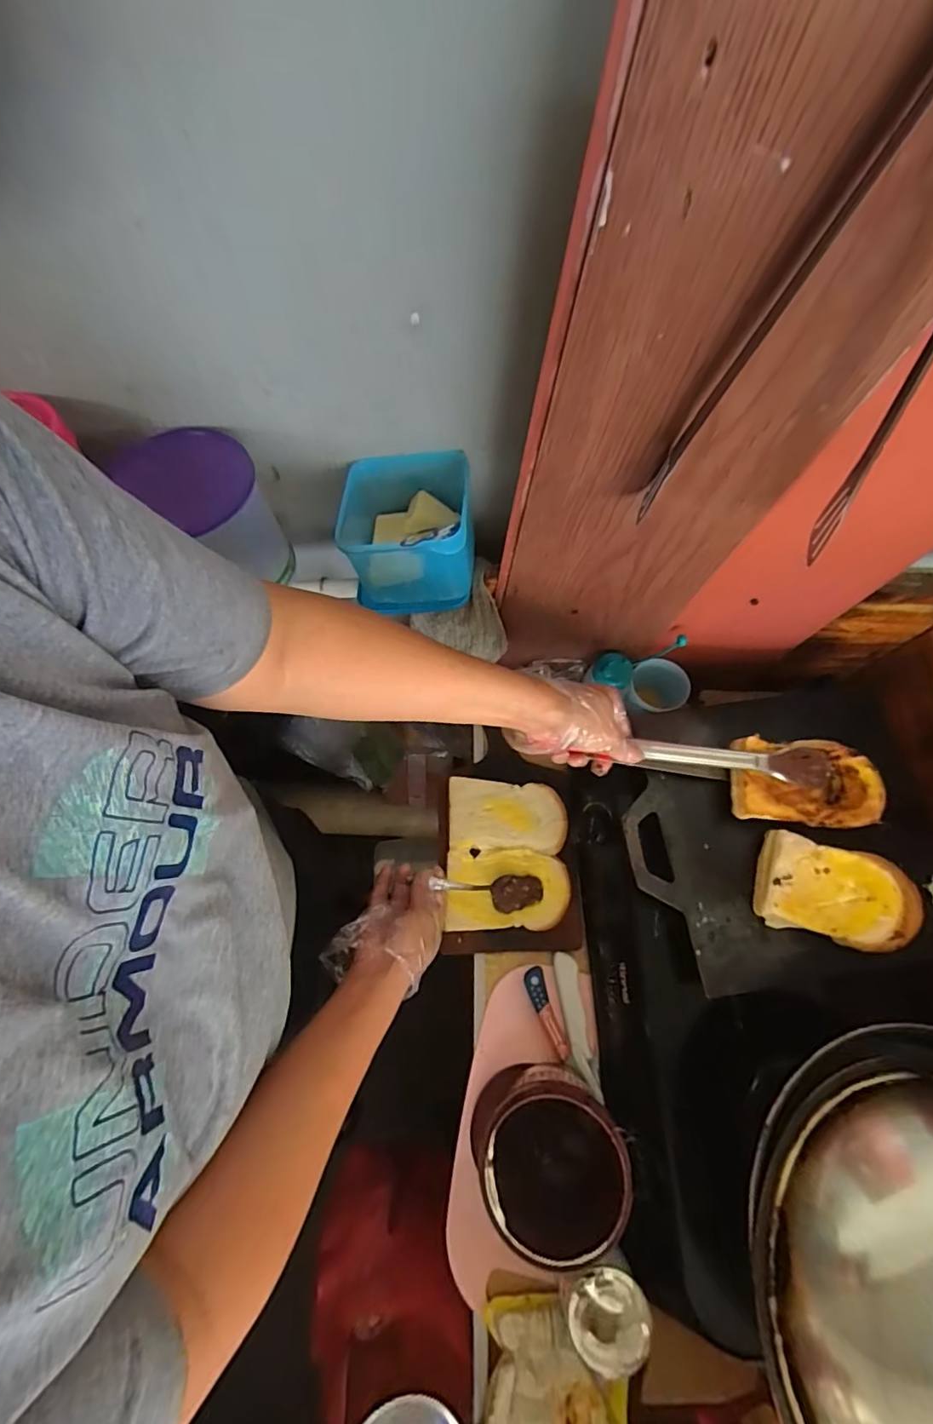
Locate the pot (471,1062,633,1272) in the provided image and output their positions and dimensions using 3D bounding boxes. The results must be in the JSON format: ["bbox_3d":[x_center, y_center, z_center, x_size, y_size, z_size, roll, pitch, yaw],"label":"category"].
[{"bbox_3d":[0.086,0.446,0.533,0.130,0.142,0.149,-32,72,-13],"label":"pot"}]

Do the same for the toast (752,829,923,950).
[{"bbox_3d":[0.366,0.180,0.531,0.136,0.036,0.090,16,69,5],"label":"toast"}]

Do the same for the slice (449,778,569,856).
[{"bbox_3d":[0.054,0.135,0.694,0.148,0.013,0.088,2,68,0],"label":"slice"}]

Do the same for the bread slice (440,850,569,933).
[{"bbox_3d":[0.051,0.219,0.662,0.149,0.016,0.094,0,68,-1],"label":"bread slice"}]

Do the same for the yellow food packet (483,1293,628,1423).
[{"bbox_3d":[0.083,0.637,0.502,0.134,0.022,0.117,4,42,1],"label":"yellow food packet"}]

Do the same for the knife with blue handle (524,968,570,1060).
[{"bbox_3d":[0.094,0.355,0.630,0.023,0.016,0.099,-18,70,-8],"label":"knife with blue handle"}]

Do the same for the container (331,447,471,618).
[{"bbox_3d":[-0.067,-0.189,0.562,0.134,0.100,0.136,-4,69,-3],"label":"container"}]

